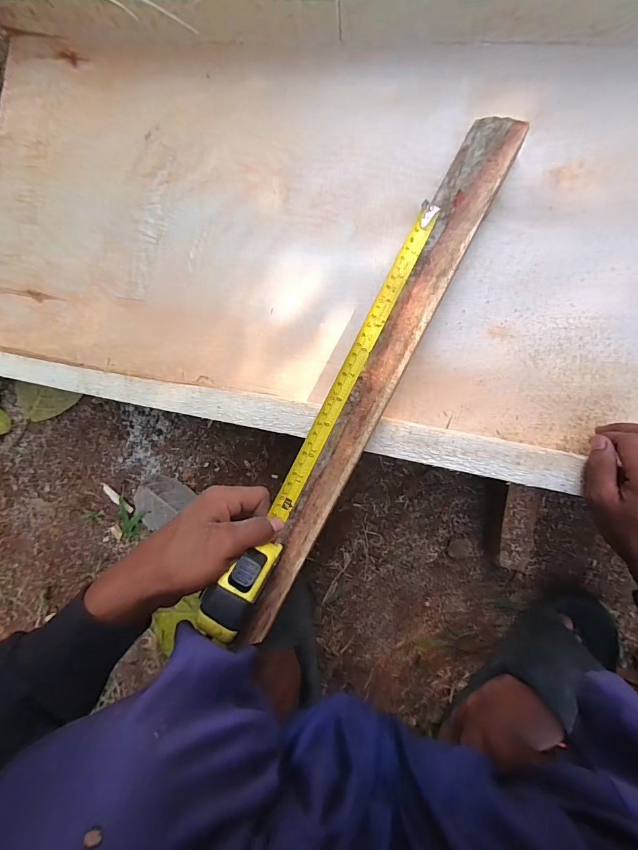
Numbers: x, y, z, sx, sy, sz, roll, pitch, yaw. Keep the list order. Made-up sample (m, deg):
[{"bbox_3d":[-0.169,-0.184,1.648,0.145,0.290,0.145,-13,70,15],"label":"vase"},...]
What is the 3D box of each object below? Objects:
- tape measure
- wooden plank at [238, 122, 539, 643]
[{"bbox_3d":[0.012,-0.019,0.342,0.032,0.047,0.403,26,79,3],"label":"tape measure"},{"bbox_3d":[0.060,-0.054,0.390,0.050,0.019,0.570,26,88,3],"label":"wooden plank"}]

